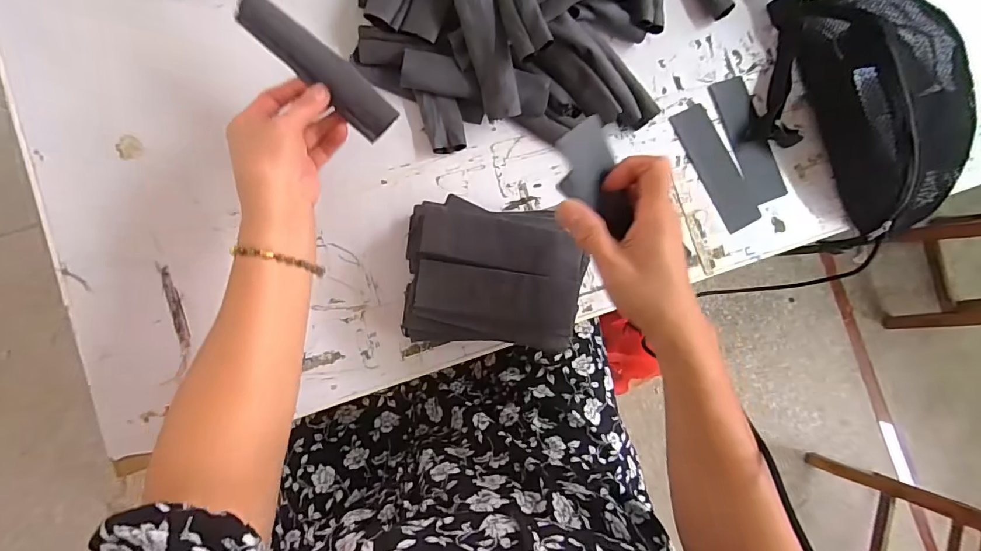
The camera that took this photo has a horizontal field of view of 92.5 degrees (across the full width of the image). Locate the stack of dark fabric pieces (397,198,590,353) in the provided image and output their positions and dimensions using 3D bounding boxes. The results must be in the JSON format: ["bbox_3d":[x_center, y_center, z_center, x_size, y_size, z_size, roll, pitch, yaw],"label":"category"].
[{"bbox_3d":[0.000,-0.002,0.459,0.164,0.069,0.135,4,85,-7],"label":"stack of dark fabric pieces"}]

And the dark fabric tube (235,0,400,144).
[{"bbox_3d":[-0.148,-0.180,0.406,0.149,0.012,0.037,40,82,-13],"label":"dark fabric tube"}]

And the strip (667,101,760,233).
[{"bbox_3d":[0.258,-0.123,0.535,0.050,0.004,0.146,-26,91,-8],"label":"strip"}]

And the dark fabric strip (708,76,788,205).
[{"bbox_3d":[0.299,-0.157,0.543,0.047,0.005,0.146,-22,89,-8],"label":"dark fabric strip"}]

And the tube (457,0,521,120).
[{"bbox_3d":[-0.003,-0.232,0.462,0.037,0.016,0.147,-19,107,-8],"label":"tube"}]

